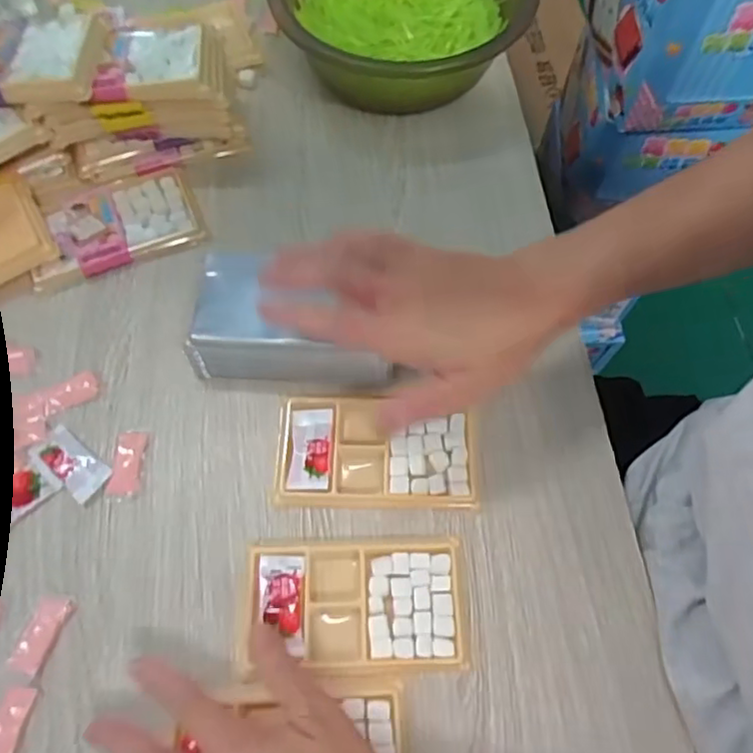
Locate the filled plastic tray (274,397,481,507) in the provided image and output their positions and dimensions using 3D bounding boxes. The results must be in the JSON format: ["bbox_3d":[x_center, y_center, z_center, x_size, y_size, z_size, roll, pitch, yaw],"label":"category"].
[{"bbox_3d":[-0.001,0.050,0.414,0.129,0.013,0.075,1,65,1],"label":"filled plastic tray"}]

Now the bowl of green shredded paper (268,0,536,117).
[{"bbox_3d":[0.016,-0.314,0.542,0.201,0.086,0.211,1,66,-2],"label":"bowl of green shredded paper"}]

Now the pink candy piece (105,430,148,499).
[{"bbox_3d":[-0.167,0.058,0.411,0.020,0.004,0.047,4,66,0],"label":"pink candy piece"}]

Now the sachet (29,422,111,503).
[{"bbox_3d":[-0.204,0.057,0.408,0.053,0.006,0.026,38,70,14],"label":"sachet"}]

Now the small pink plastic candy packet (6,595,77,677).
[{"bbox_3d":[-0.200,0.153,0.365,0.021,0.004,0.043,17,66,6],"label":"small pink plastic candy packet"}]

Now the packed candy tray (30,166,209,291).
[{"bbox_3d":[-0.206,-0.120,0.481,0.127,0.017,0.077,-20,68,-11],"label":"packed candy tray"}]

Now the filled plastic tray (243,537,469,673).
[{"bbox_3d":[-0.013,0.137,0.376,0.131,0.017,0.074,-1,65,0],"label":"filled plastic tray"}]

